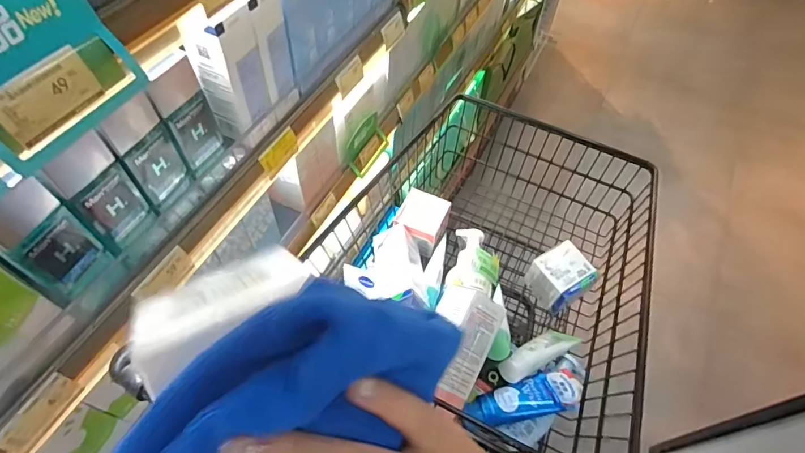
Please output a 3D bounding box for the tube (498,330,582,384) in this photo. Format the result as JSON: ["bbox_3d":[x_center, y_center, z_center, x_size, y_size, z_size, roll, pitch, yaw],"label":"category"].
[{"bbox_3d":[0.209,0.190,0.685,0.148,0.037,0.041,-15,55,-37],"label":"tube"}]

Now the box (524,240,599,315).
[{"bbox_3d":[0.264,0.090,0.757,0.077,0.087,0.081,-26,60,-19],"label":"box"}]

